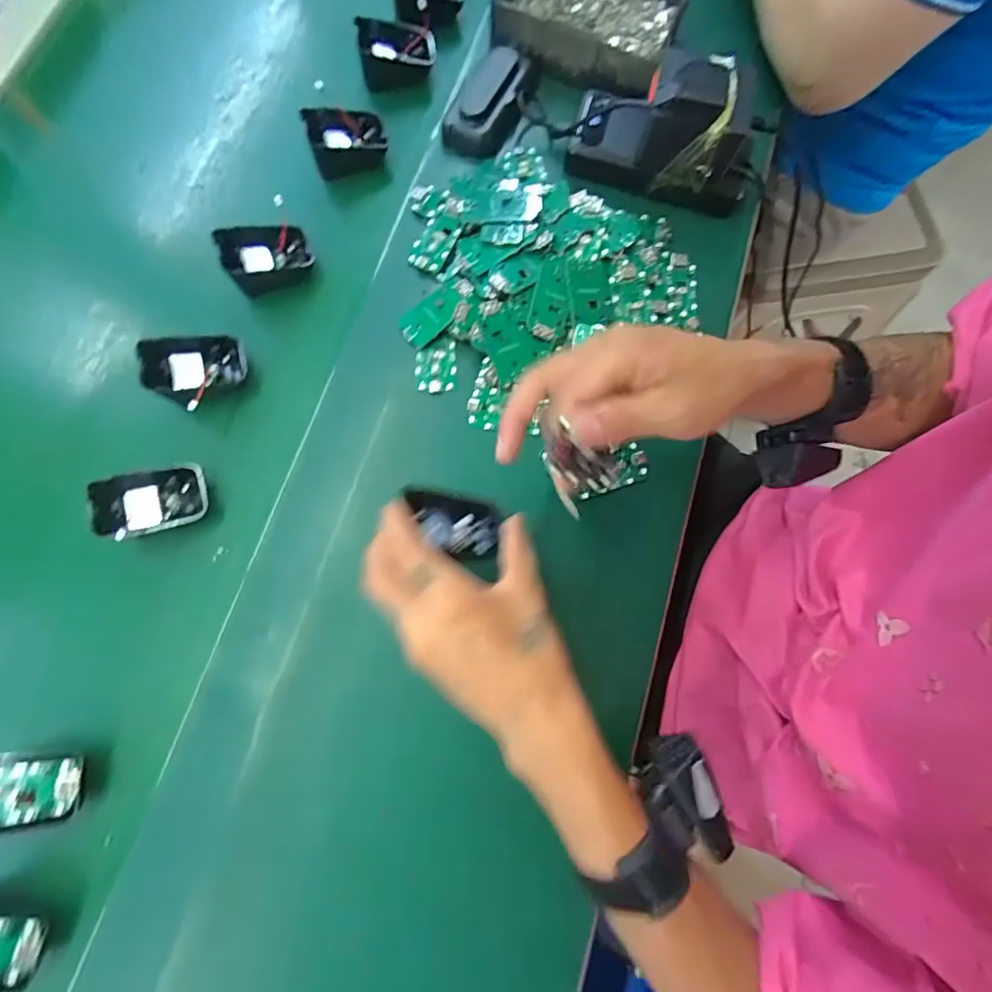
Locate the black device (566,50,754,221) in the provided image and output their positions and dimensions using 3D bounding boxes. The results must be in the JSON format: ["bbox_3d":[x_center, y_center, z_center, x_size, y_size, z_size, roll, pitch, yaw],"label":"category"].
[{"bbox_3d":[0.142,-0.305,0.407,0.149,0.078,0.070,19,77,5],"label":"black device"}]

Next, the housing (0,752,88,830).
[{"bbox_3d":[-0.298,0.183,0.311,0.071,0.015,0.041,-1,72,-12],"label":"housing"}]

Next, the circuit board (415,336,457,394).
[{"bbox_3d":[-0.047,-0.103,0.393,0.032,0.008,0.045,-3,76,0],"label":"circuit board"}]

